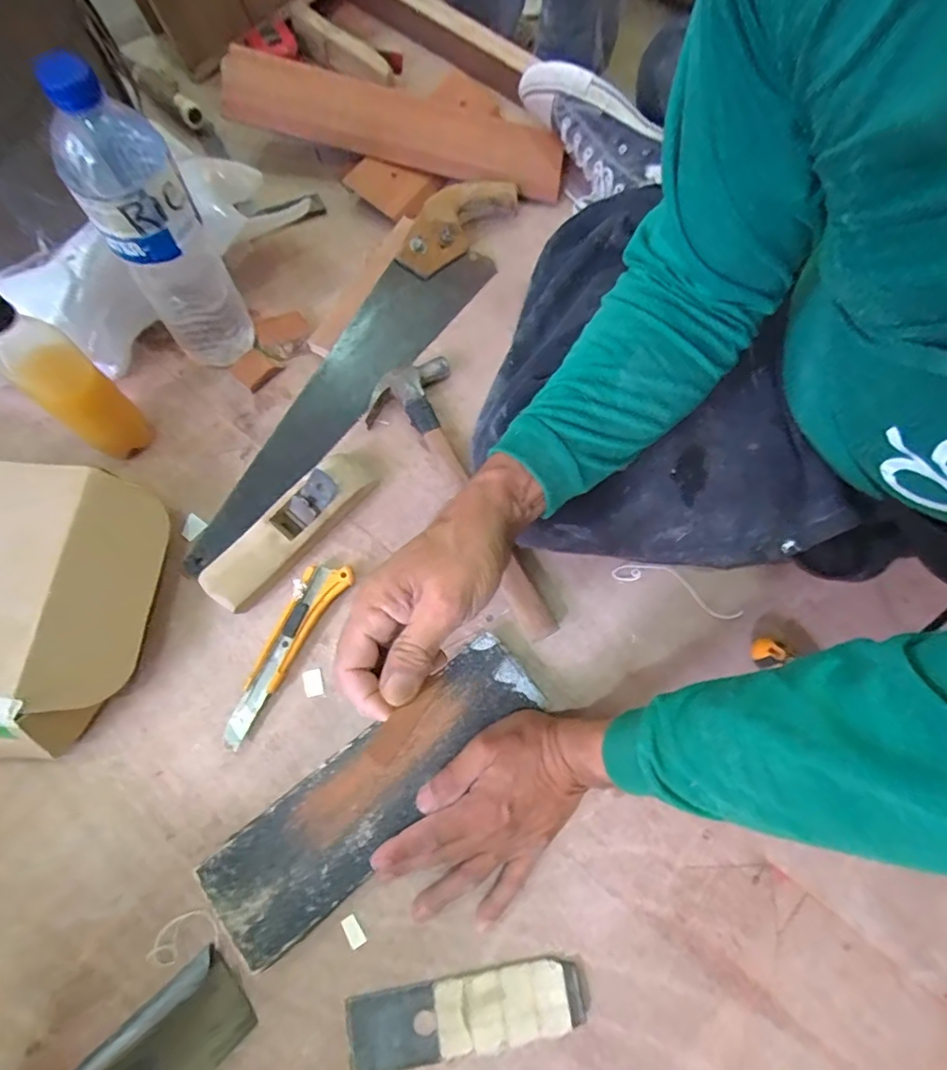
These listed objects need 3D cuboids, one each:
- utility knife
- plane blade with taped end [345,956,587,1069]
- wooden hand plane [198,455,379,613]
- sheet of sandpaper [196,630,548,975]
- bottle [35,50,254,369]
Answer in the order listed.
[{"bbox_3d":[-0.171,0.098,0.469,0.040,0.019,0.173,31,72,6],"label":"utility knife"},{"bbox_3d":[-0.004,0.361,0.397,0.174,0.008,0.051,-7,72,-7],"label":"plane blade with taped end"},{"bbox_3d":[-0.170,-0.008,0.495,0.048,0.037,0.177,40,73,9],"label":"wooden hand plane"},{"bbox_3d":[-0.074,0.201,0.435,0.289,0.009,0.085,-39,76,-16],"label":"sheet of sandpaper"},{"bbox_3d":[-0.259,-0.245,0.443,0.076,0.259,0.078,-28,75,-13],"label":"bottle"}]

